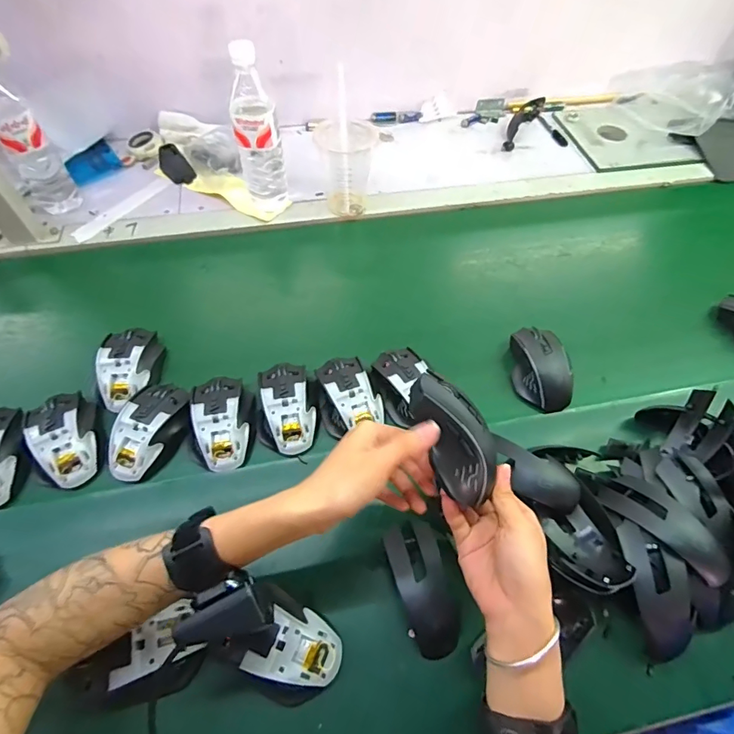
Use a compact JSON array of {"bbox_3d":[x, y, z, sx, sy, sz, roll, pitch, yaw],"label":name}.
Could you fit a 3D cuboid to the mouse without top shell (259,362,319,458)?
[{"bbox_3d":[-0.096,0.048,0.530,0.073,0.034,0.108,-4,59,-4],"label":"mouse without top shell"}]

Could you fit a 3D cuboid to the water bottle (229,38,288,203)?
[{"bbox_3d":[-0.160,-0.342,0.647,0.063,0.211,0.056,-2,59,-3],"label":"water bottle"}]

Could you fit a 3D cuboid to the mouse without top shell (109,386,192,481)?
[{"bbox_3d":[-0.250,0.073,0.510,0.071,0.039,0.114,18,60,8],"label":"mouse without top shell"}]

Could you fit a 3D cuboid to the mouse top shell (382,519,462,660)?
[{"bbox_3d":[0.054,0.208,0.420,0.052,0.024,0.115,-12,60,-9],"label":"mouse top shell"}]

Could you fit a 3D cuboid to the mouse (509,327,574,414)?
[{"bbox_3d":[0.222,0.001,0.570,0.065,0.047,0.117,-5,59,-5],"label":"mouse"}]

